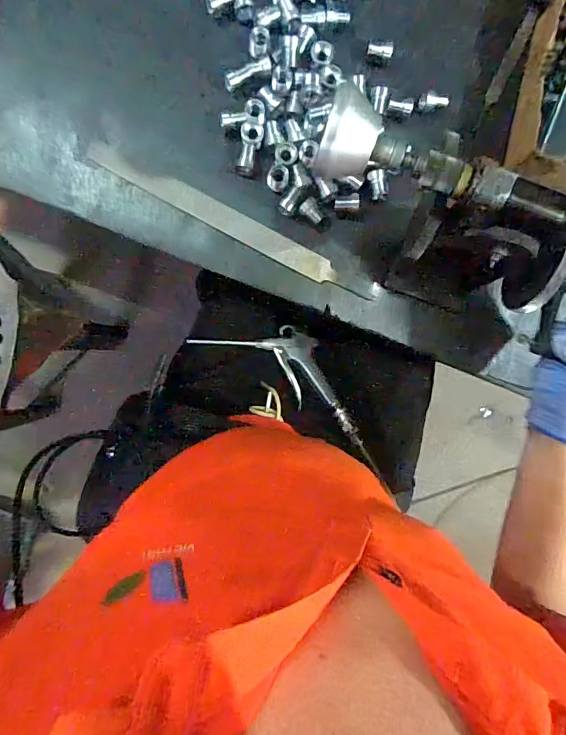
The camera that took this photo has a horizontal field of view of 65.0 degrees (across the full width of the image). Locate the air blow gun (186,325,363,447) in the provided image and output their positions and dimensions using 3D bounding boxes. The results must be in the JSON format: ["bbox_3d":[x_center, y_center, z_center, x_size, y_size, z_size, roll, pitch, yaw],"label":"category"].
[{"bbox_3d":[0.016,-0.001,0.570,0.238,0.021,0.090,31,79,-1],"label":"air blow gun"}]

